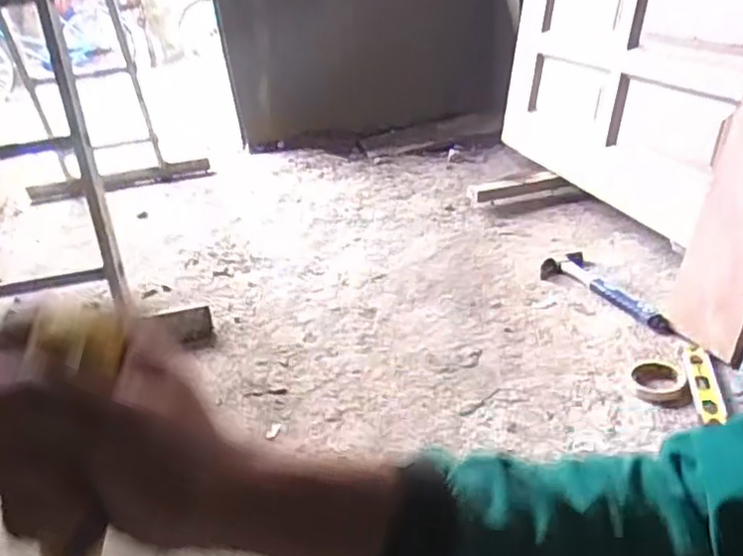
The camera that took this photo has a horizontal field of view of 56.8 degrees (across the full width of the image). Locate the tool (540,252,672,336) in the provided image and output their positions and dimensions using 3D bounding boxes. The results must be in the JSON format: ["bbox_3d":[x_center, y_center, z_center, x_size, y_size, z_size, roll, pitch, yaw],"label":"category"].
[{"bbox_3d":[0.465,0.032,1.411,0.119,0.028,0.377,-12,27,-9],"label":"tool"}]

